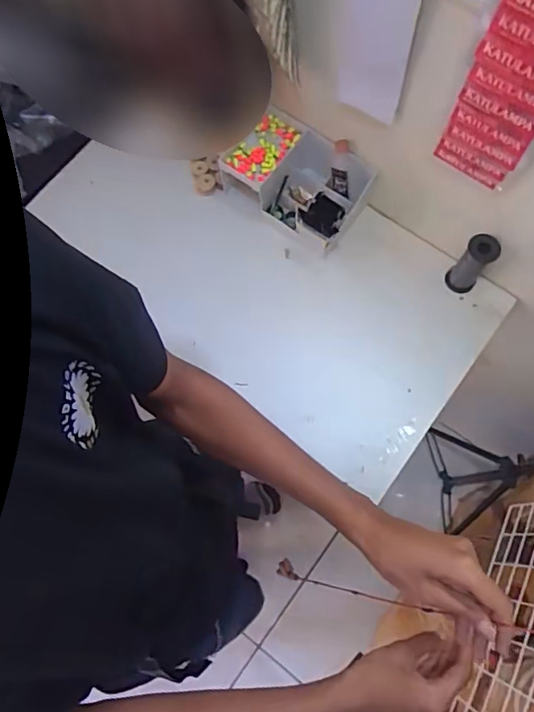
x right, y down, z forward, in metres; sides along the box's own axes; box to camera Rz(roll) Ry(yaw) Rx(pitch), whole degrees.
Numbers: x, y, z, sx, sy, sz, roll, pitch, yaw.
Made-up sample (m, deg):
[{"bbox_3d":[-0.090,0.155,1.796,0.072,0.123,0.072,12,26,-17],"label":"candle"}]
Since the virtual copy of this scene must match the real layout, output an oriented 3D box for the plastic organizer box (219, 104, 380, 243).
[{"bbox_3d":[0.054,-0.302,0.907,0.232,0.102,0.147,39,78,11],"label":"plastic organizer box"}]

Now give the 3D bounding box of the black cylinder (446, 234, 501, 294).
[{"bbox_3d":[0.338,-0.151,0.853,0.050,0.114,0.052,41,78,12],"label":"black cylinder"}]

